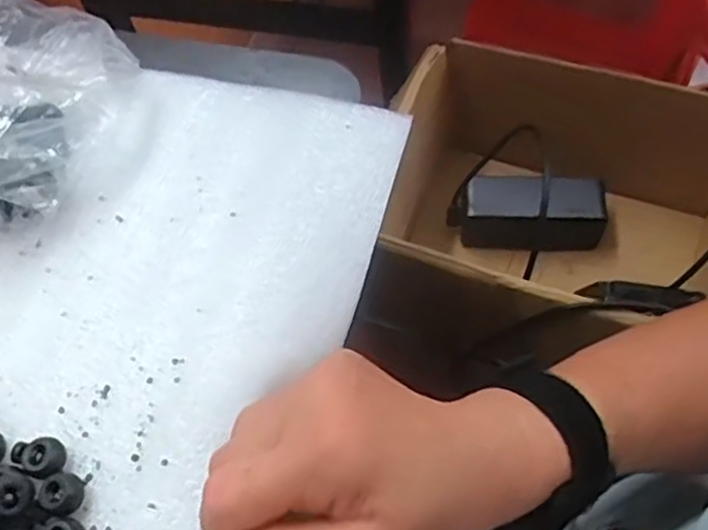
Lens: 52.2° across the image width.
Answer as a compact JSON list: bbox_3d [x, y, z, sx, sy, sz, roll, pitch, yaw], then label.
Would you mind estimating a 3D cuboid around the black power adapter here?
[{"bbox_3d":[0.165,-0.049,0.680,0.137,0.056,0.057,-5,62,4],"label":"black power adapter"}]

